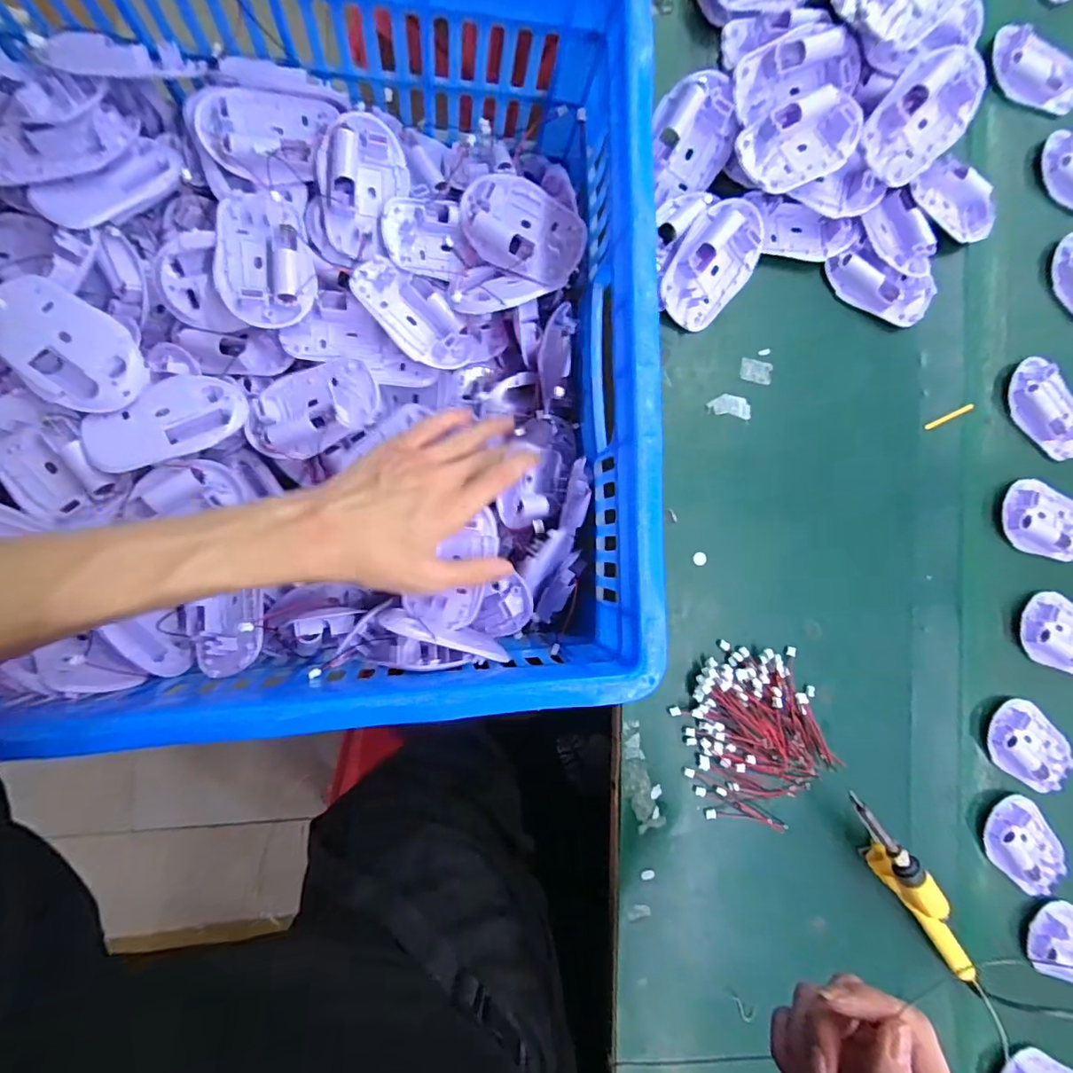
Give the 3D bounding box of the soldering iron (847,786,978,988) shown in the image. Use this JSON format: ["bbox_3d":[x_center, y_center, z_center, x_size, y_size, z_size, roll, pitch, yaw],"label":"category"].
[{"bbox_3d":[0.286,0.271,0.409,0.022,0.058,0.200,-40,96,-7],"label":"soldering iron"}]

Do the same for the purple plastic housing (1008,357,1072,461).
[{"bbox_3d":[0.455,-0.111,0.470,0.048,0.016,0.092,-38,96,-7],"label":"purple plastic housing"}]

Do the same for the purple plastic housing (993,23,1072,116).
[{"bbox_3d":[0.435,-0.403,0.462,0.093,0.022,0.049,21,87,-9],"label":"purple plastic housing"}]

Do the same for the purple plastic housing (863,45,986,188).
[{"bbox_3d":[0.283,-0.307,0.389,0.087,0.024,0.061,-42,111,13],"label":"purple plastic housing"}]

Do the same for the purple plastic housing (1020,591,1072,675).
[{"bbox_3d":[0.478,0.089,0.478,0.092,0.020,0.063,17,88,-9],"label":"purple plastic housing"}]

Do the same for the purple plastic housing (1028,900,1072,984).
[{"bbox_3d":[0.476,0.362,0.469,0.084,0.017,0.058,21,87,-9],"label":"purple plastic housing"}]

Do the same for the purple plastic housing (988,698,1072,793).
[{"bbox_3d":[0.440,0.189,0.470,0.089,0.018,0.060,41,84,-7],"label":"purple plastic housing"}]

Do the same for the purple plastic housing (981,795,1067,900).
[{"bbox_3d":[0.431,0.273,0.467,0.060,0.018,0.088,-45,97,-6],"label":"purple plastic housing"}]

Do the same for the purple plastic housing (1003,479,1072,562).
[{"bbox_3d":[0.460,-0.014,0.472,0.084,0.020,0.063,10,89,-9],"label":"purple plastic housing"}]

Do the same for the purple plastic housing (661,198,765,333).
[{"bbox_3d":[0.136,-0.211,0.403,0.056,0.030,0.097,36,85,-8],"label":"purple plastic housing"}]

